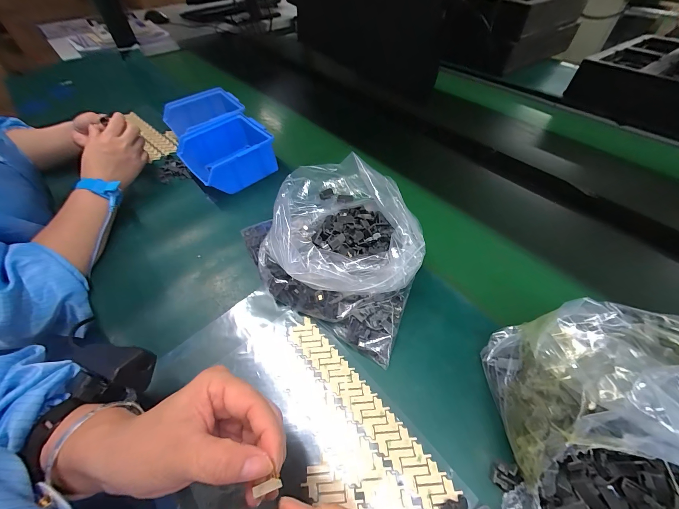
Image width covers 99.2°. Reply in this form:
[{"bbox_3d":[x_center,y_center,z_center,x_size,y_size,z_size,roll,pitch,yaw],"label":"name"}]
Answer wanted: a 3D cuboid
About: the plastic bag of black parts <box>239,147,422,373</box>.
[{"bbox_3d":[0.003,-0.018,0.357,0.217,0.100,0.185,26,56,20],"label":"plastic bag of black parts"}]

